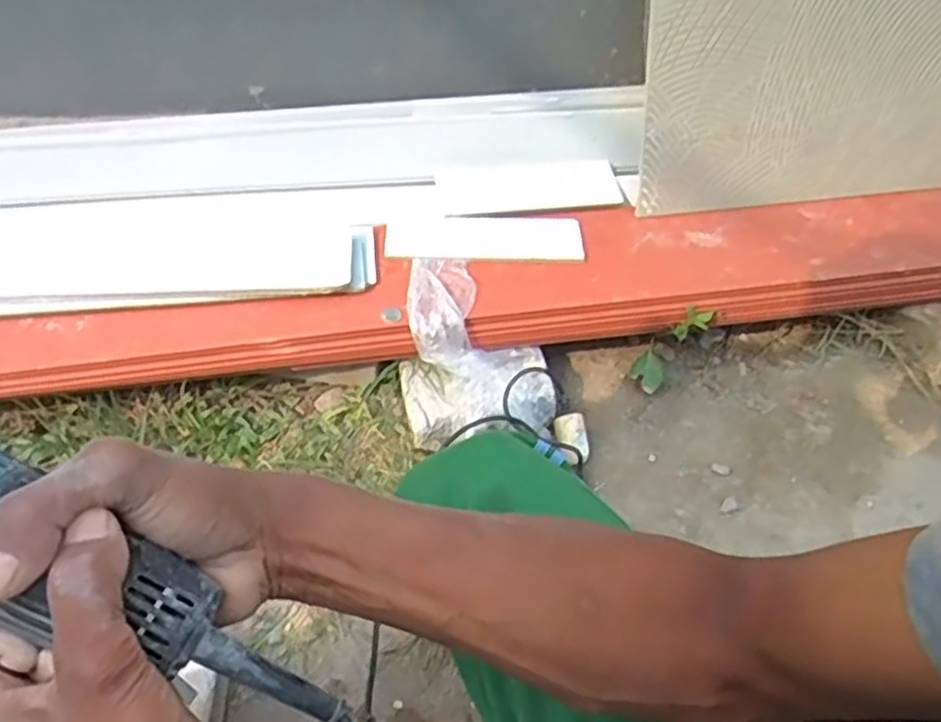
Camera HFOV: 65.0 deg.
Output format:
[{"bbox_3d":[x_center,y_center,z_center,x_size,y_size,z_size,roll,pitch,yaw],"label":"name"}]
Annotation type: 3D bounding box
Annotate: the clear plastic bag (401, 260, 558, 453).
[{"bbox_3d":[0.011,-0.007,0.995,0.201,0.135,0.237,0,46,-6],"label":"clear plastic bag"}]

